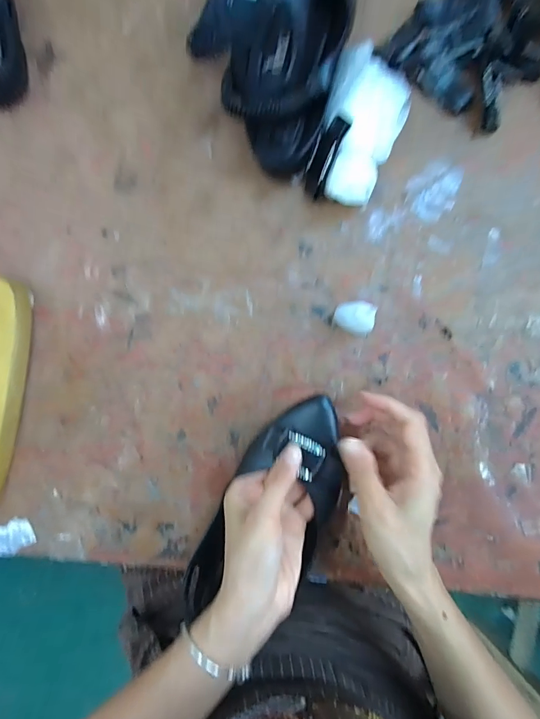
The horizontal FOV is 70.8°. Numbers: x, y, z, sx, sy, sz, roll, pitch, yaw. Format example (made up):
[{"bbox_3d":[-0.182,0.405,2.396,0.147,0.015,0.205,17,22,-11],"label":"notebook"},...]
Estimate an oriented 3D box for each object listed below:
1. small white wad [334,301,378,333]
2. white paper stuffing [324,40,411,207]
[{"bbox_3d":[0.076,-0.039,0.345,0.033,0.024,0.027,10,90,0],"label":"small white wad"},{"bbox_3d":[0.081,-0.206,0.334,0.065,0.047,0.135,16,90,0],"label":"white paper stuffing"}]

